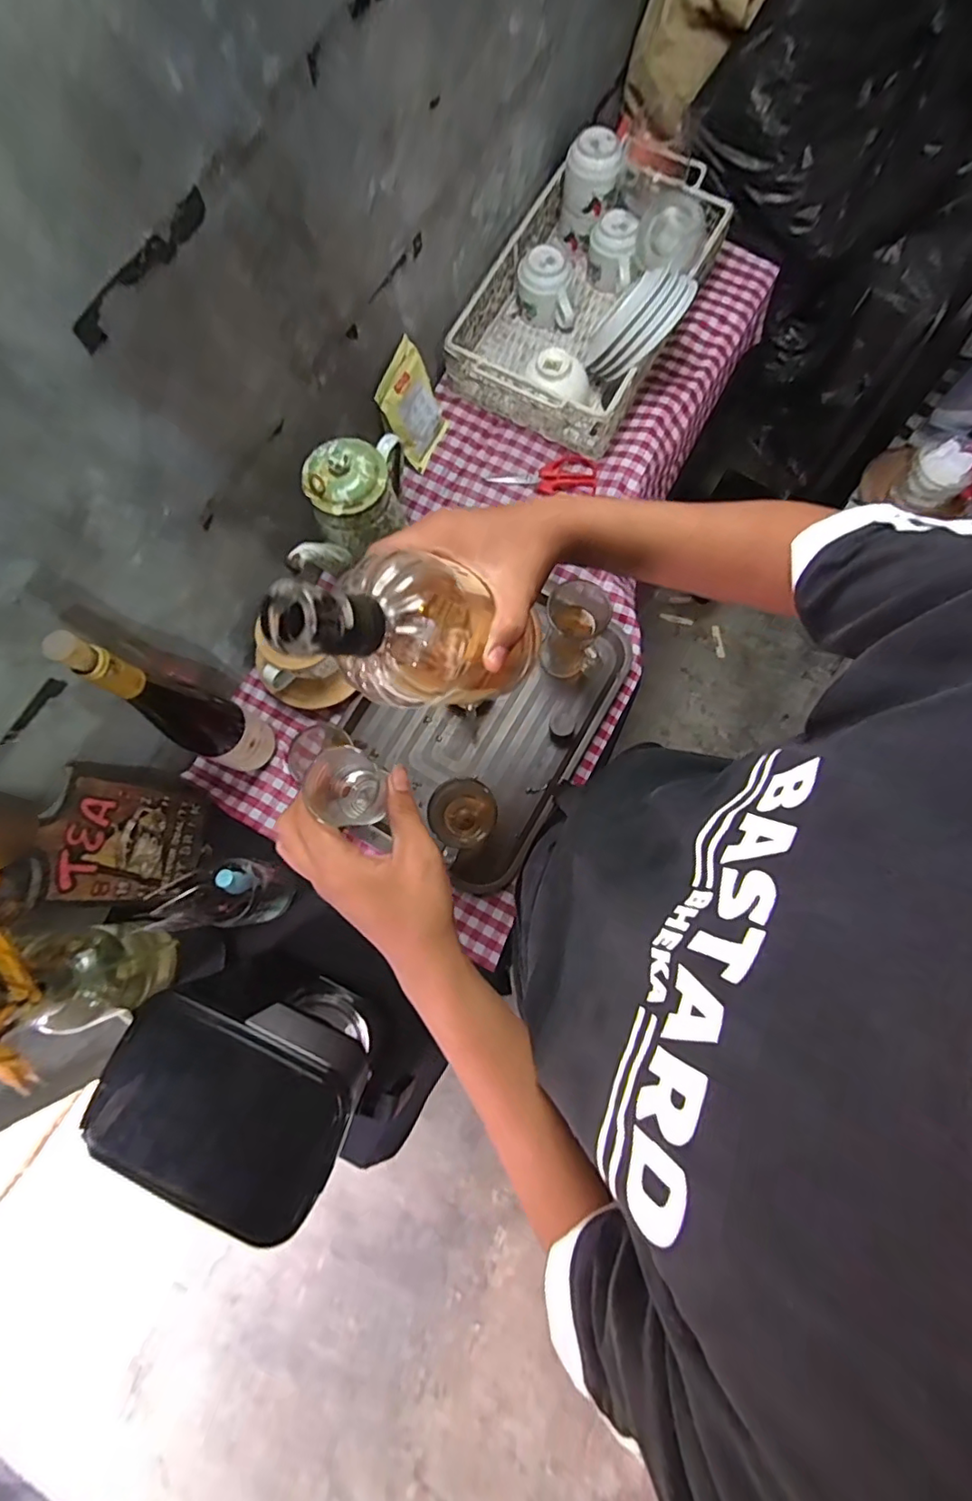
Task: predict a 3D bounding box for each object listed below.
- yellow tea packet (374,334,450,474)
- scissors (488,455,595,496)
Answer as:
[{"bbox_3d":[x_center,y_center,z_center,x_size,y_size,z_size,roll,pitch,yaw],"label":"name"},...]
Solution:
[{"bbox_3d":[-0.097,-0.468,0.761,0.017,0.132,0.092,27,78,32],"label":"yellow tea packet"},{"bbox_3d":[0.083,-0.398,0.803,0.151,0.012,0.056,5,78,1],"label":"scissors"}]

